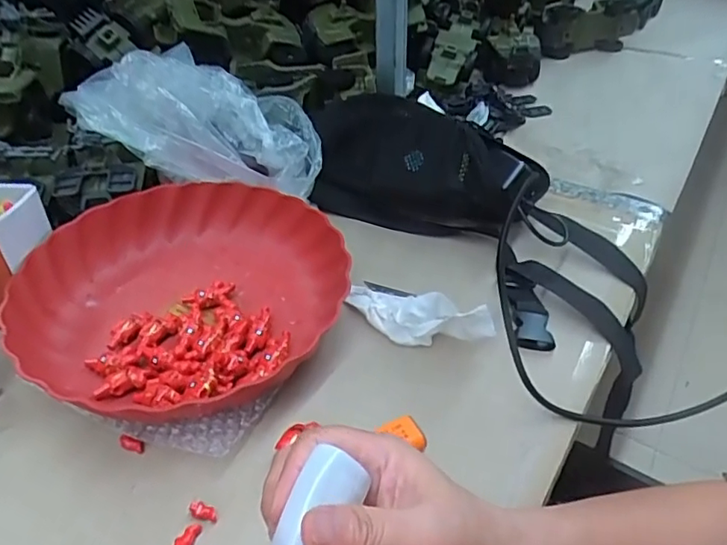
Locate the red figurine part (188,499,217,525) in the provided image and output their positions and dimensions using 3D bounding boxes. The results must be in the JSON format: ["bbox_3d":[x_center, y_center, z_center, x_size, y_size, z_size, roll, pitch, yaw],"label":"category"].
[{"bbox_3d":[-0.094,0.141,0.333,0.018,0.005,0.011,7,39,12],"label":"red figurine part"}]

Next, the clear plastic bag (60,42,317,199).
[{"bbox_3d":[-0.160,-0.149,0.523,0.231,0.095,0.111,0,38,2],"label":"clear plastic bag"}]

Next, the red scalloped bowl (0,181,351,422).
[{"bbox_3d":[-0.139,0.010,0.448,0.230,0.047,0.225,-1,38,1],"label":"red scalloped bowl"}]

